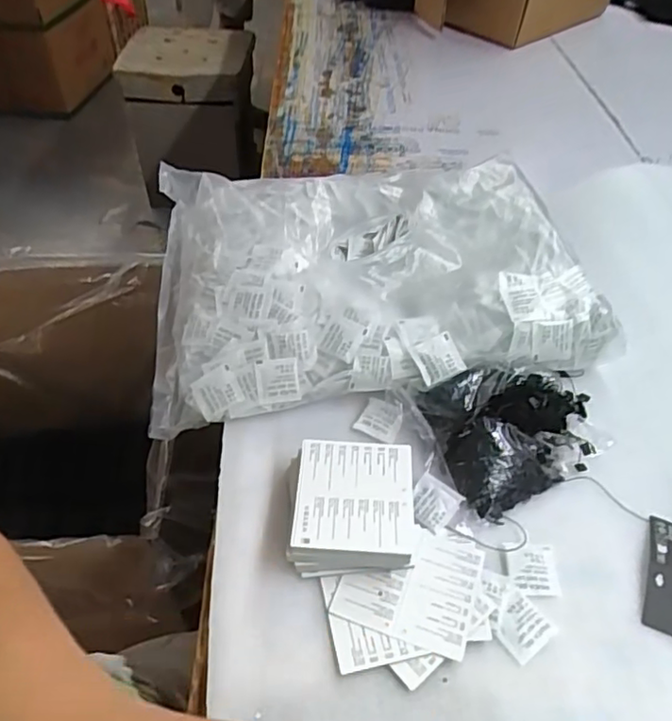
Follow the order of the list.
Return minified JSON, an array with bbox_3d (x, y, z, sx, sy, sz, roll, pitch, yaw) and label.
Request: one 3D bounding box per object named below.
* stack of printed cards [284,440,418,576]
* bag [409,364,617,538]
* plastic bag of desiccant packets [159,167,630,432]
[{"bbox_3d":[0.012,0.116,0.480,0.099,0.032,0.103,0,47,-2],"label":"stack of printed cards"},{"bbox_3d":[0.167,0.067,0.522,0.162,0.050,0.143,-10,48,-10],"label":"bag"},{"bbox_3d":[0.028,-0.109,0.664,0.451,0.074,0.359,-6,47,-8],"label":"plastic bag of desiccant packets"}]

